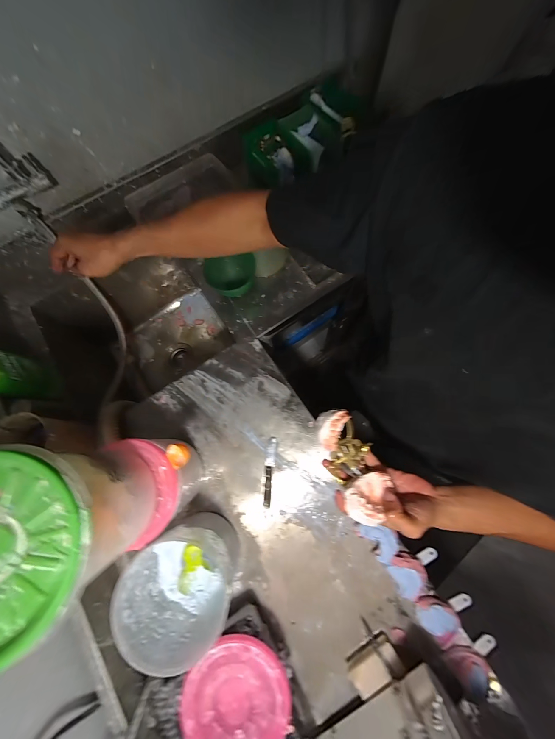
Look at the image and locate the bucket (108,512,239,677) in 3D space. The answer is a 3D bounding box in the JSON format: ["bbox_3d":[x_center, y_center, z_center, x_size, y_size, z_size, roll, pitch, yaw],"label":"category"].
[{"bbox_3d":[-0.154,0.348,0.425,0.153,0.163,0.154,0,76,2],"label":"bucket"}]

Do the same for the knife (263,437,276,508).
[{"bbox_3d":[-0.017,0.220,0.528,0.022,0.017,0.140,4,77,3],"label":"knife"}]

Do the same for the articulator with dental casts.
[{"bbox_3d":[0.106,0.133,0.354,0.067,0.068,0.171,-28,104,-5],"label":"articulator with dental casts"}]

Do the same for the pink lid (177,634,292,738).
[{"bbox_3d":[-0.062,0.491,0.359,0.152,0.012,0.157,0,76,2],"label":"pink lid"}]

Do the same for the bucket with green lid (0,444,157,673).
[{"bbox_3d":[-0.256,0.178,0.285,0.174,0.163,0.159,-1,75,2],"label":"bucket with green lid"}]

